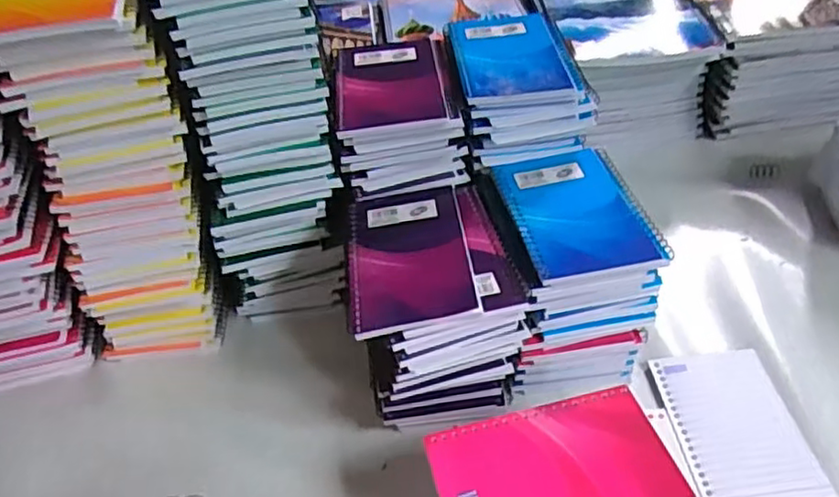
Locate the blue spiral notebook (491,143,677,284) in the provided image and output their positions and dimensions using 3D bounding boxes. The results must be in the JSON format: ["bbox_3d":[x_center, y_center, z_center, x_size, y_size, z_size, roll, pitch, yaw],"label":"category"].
[{"bbox_3d":[0.111,-0.027,0.472,0.090,0.011,0.127,-10,42,-5],"label":"blue spiral notebook"}]

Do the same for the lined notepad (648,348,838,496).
[{"bbox_3d":[0.217,0.128,0.443,0.080,0.006,0.141,-6,41,1],"label":"lined notepad"}]

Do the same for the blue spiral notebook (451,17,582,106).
[{"bbox_3d":[0.069,-0.150,0.527,0.080,0.016,0.114,-7,42,-2],"label":"blue spiral notebook"}]

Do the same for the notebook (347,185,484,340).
[{"bbox_3d":[-0.008,0.000,0.456,0.082,0.013,0.140,-6,42,-1],"label":"notebook"}]

